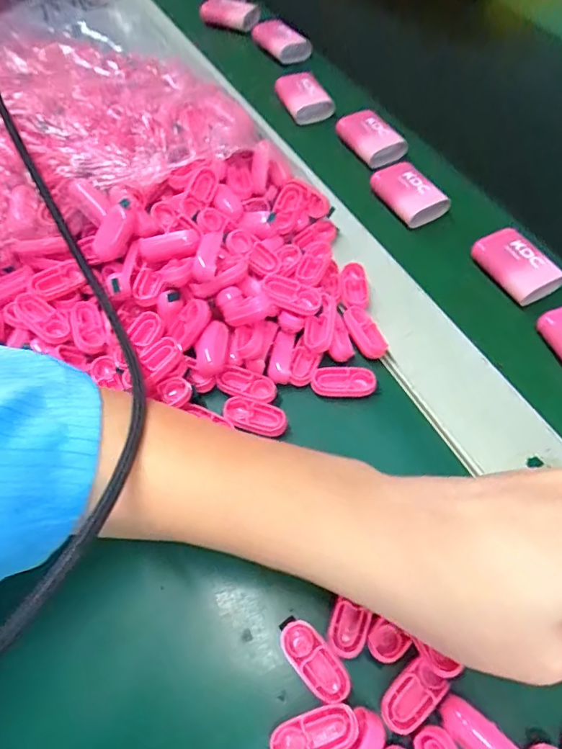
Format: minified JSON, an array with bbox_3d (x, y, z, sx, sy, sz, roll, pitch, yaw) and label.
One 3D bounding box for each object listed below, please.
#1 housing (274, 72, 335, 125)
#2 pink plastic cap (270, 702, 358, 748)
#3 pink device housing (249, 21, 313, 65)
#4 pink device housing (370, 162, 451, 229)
[{"bbox_3d":[0.018,-0.234,0.424,0.041,0.021,0.045,-14,54,-10],"label":"housing"},{"bbox_3d":[0.013,0.140,0.193,0.034,0.010,0.016,-25,55,3],"label":"pink plastic cap"},{"bbox_3d":[0.001,-0.327,0.485,0.041,0.023,0.064,-23,56,-16],"label":"pink device housing"},{"bbox_3d":[0.089,-0.126,0.350,0.034,0.020,0.048,-31,59,-20],"label":"pink device housing"}]

